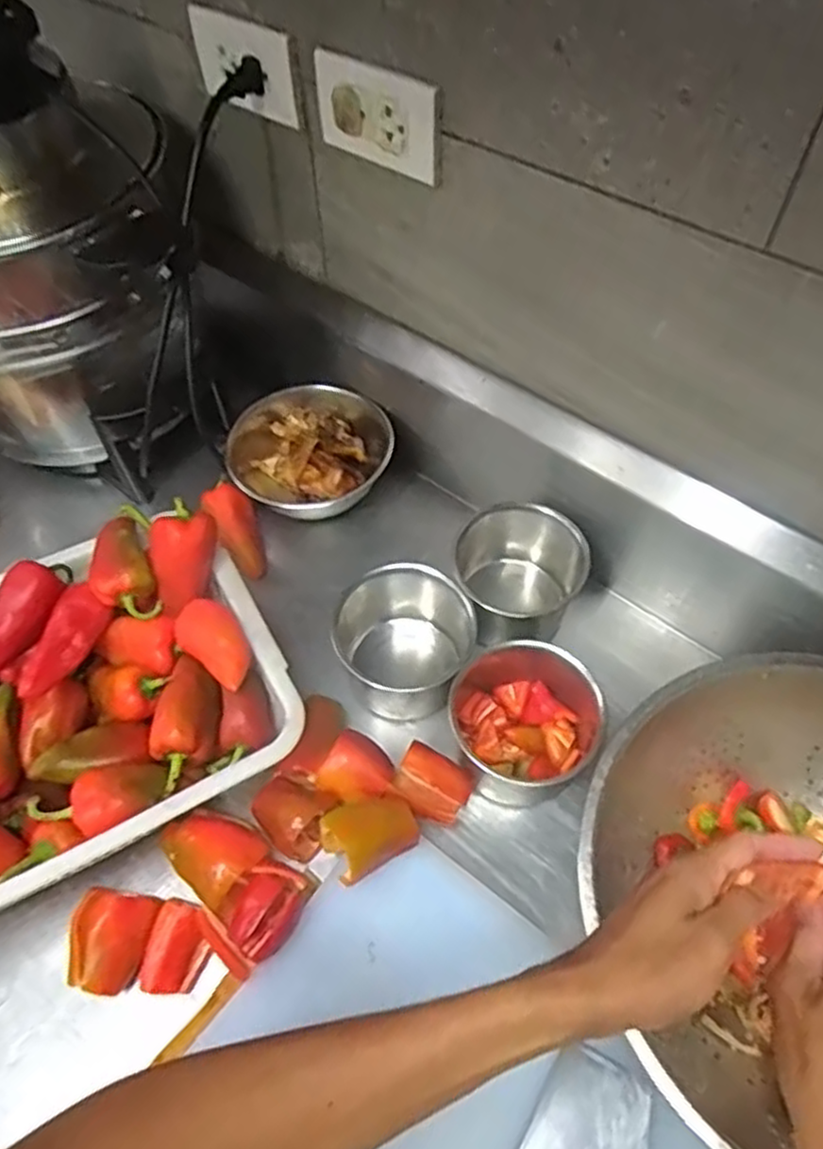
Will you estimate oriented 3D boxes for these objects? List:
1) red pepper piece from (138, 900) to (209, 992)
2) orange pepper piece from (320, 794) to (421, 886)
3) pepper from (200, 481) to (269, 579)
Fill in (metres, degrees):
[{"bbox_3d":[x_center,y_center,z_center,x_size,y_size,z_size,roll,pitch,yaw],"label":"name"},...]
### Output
[{"bbox_3d":[-0.172,0.277,0.535,0.041,0.031,0.060,9,56,8],"label":"red pepper piece"},{"bbox_3d":[-0.032,0.193,0.542,0.065,0.031,0.049,-26,59,-15],"label":"orange pepper piece"},{"bbox_3d":[-0.178,-0.042,0.743,0.044,0.052,0.096,-20,57,-12],"label":"pepper"}]

